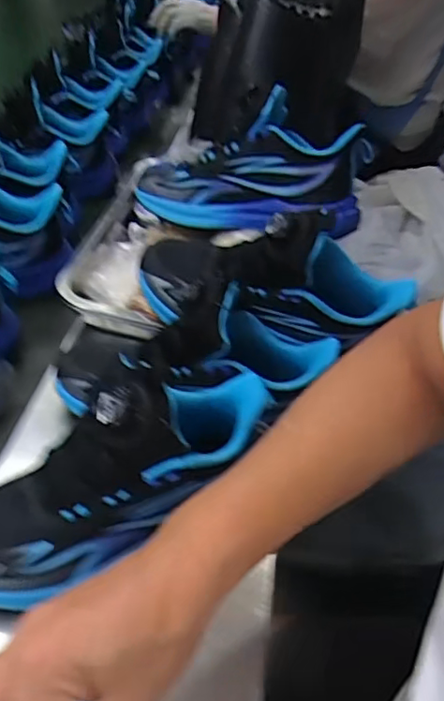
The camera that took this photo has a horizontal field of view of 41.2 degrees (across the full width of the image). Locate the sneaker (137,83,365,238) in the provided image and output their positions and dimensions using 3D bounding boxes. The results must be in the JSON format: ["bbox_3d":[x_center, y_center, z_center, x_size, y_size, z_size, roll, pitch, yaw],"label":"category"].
[{"bbox_3d":[0.026,-0.199,0.632,0.227,0.118,0.110,-3,43,12],"label":"sneaker"}]

